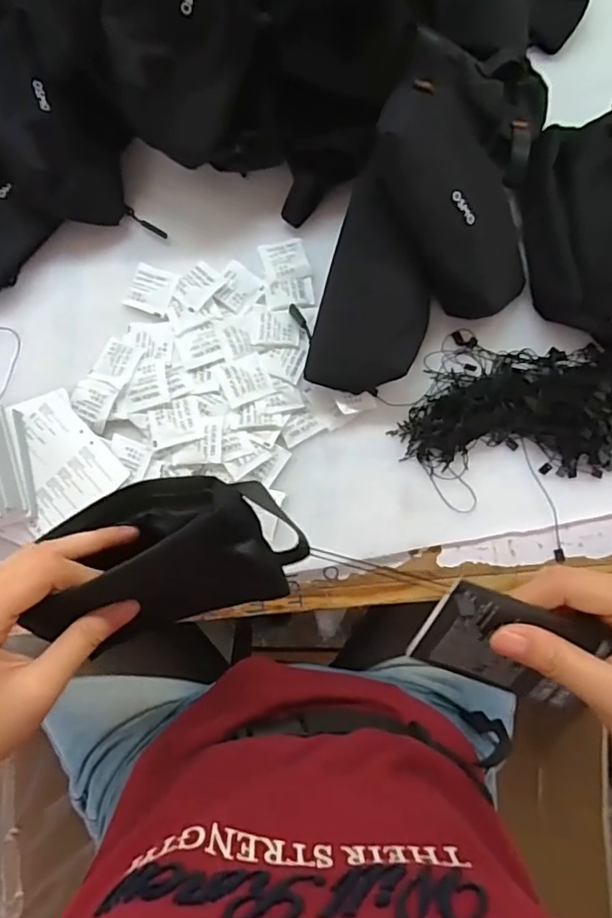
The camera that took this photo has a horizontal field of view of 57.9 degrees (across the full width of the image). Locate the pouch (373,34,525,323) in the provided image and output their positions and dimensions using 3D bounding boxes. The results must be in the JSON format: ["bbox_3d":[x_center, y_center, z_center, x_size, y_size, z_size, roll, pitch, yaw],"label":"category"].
[{"bbox_3d":[0.116,-0.204,0.430,0.112,0.046,0.191,-30,111,-5],"label":"pouch"}]

